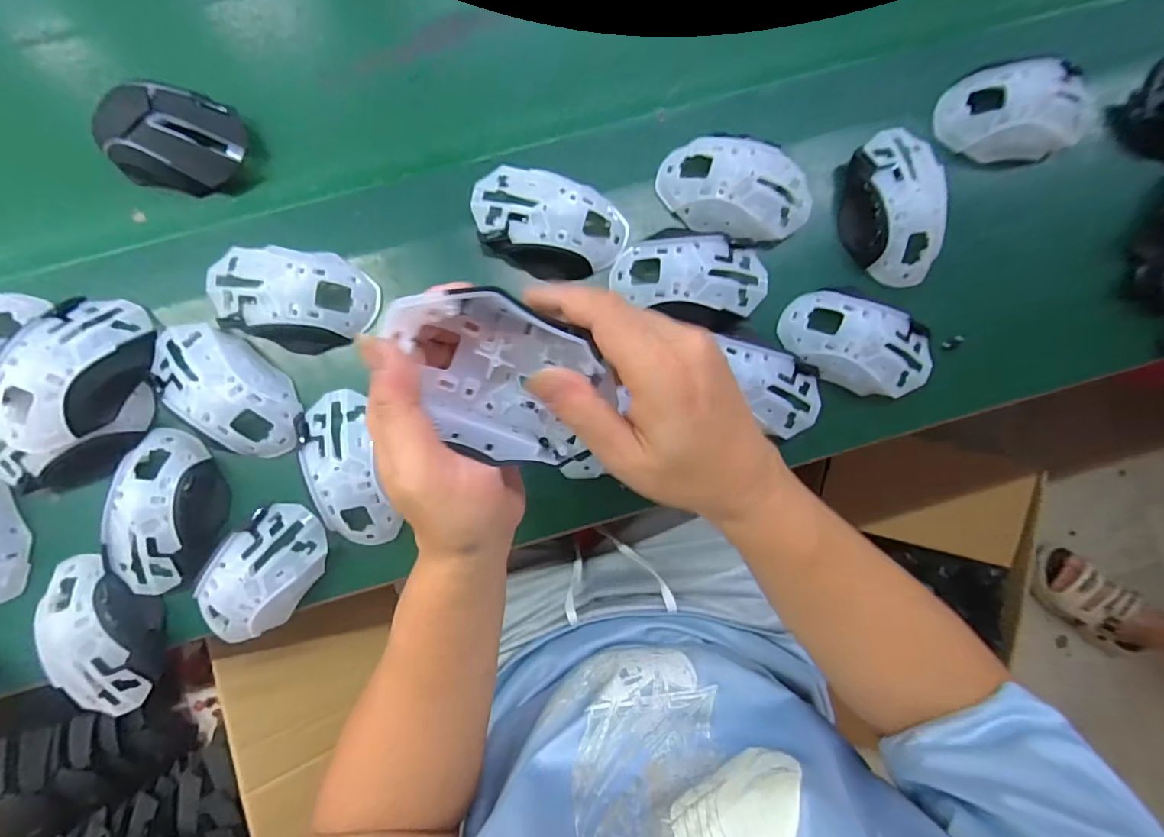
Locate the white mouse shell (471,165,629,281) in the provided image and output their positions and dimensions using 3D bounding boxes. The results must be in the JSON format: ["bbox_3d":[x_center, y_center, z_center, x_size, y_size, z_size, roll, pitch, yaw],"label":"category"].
[{"bbox_3d":[-0.025,-0.149,0.376,0.120,0.037,0.074,12,87,-1],"label":"white mouse shell"}]

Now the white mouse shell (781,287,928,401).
[{"bbox_3d":[0.219,-0.061,0.384,0.120,0.032,0.073,23,87,0],"label":"white mouse shell"}]

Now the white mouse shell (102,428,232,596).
[{"bbox_3d":[-0.306,0.070,0.359,0.068,0.034,0.119,7,87,-1],"label":"white mouse shell"}]

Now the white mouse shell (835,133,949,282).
[{"bbox_3d":[0.244,-0.167,0.386,0.063,0.033,0.114,-3,88,-2],"label":"white mouse shell"}]

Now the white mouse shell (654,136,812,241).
[{"bbox_3d":[0.120,-0.179,0.385,0.121,0.039,0.071,7,87,-1],"label":"white mouse shell"}]

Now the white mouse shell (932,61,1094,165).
[{"bbox_3d":[0.368,-0.254,0.412,0.134,0.044,0.065,-9,88,-2],"label":"white mouse shell"}]

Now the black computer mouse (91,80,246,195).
[{"bbox_3d":[-0.311,-0.211,0.368,0.107,0.032,0.066,9,87,-1],"label":"black computer mouse"}]

